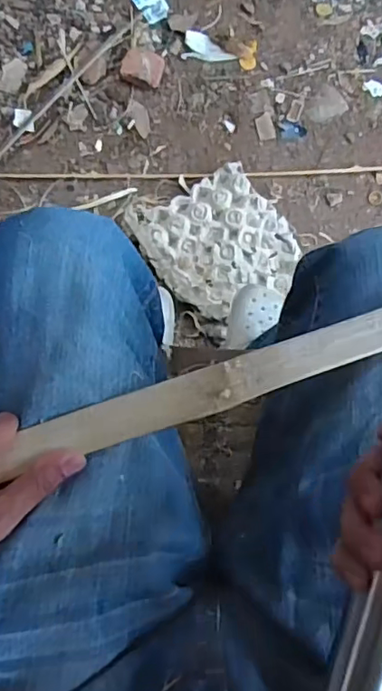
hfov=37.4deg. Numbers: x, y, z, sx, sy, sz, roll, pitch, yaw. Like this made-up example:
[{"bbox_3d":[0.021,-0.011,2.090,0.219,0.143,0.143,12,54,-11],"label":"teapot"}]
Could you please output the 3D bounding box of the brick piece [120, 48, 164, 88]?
[{"bbox_3d":[-0.101,-0.586,1.188,0.085,0.025,0.082,0,83,-3],"label":"brick piece"}]

